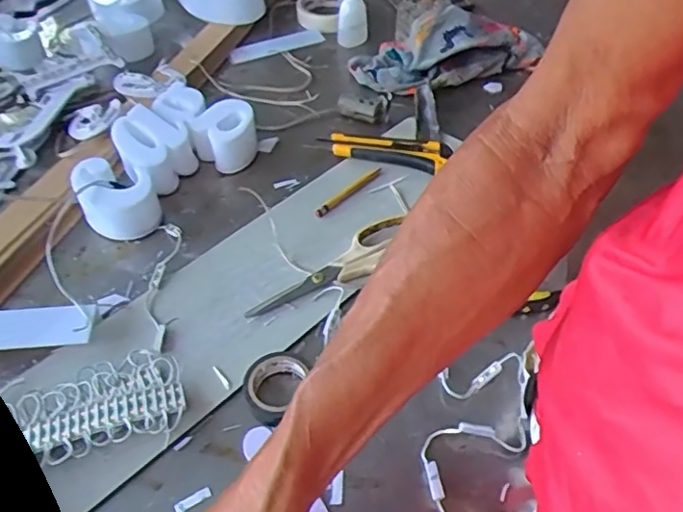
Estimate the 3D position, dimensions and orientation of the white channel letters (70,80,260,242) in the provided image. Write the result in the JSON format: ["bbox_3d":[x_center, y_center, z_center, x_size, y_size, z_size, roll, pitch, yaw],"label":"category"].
[{"bbox_3d":[-0.196,-0.109,0.651,0.131,0.045,0.204,30,54,24],"label":"white channel letters"}]

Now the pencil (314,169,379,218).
[{"bbox_3d":[0.007,-0.066,0.641,0.010,0.010,0.095,35,55,26],"label":"pencil"}]

